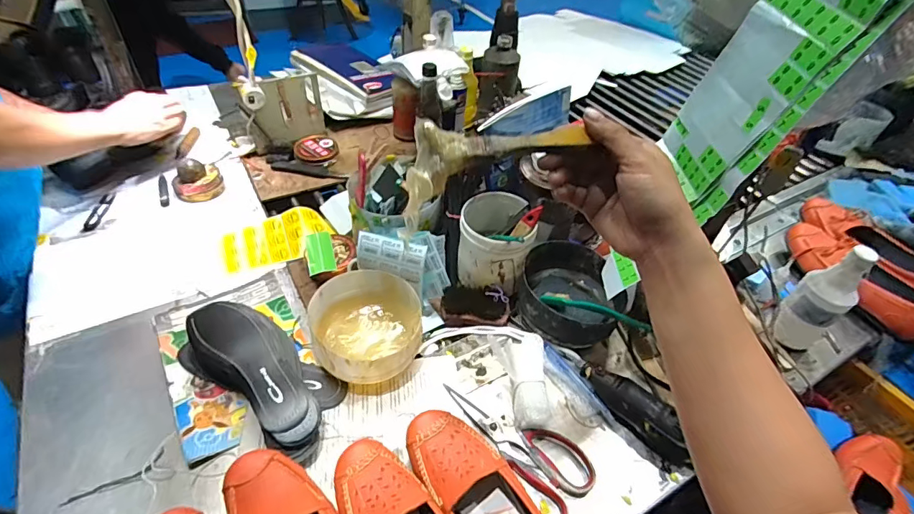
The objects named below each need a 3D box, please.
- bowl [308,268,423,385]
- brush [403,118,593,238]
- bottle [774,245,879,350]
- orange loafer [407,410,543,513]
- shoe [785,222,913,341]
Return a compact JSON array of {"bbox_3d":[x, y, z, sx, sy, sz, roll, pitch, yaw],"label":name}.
[{"bbox_3d":[-0.119,0.101,0.632,0.142,0.072,0.159,-13,48,-19],"label":"bowl"},{"bbox_3d":[0.024,-0.070,0.327,0.140,0.064,0.033,-18,48,-8],"label":"brush"},{"bbox_3d":[0.536,0.048,0.658,0.077,0.155,0.066,-24,52,-27],"label":"bottle"},{"bbox_3d":[0.035,0.270,0.482,0.081,0.061,0.237,-25,52,-28],"label":"orange loafer"},{"bbox_3d":[0.683,0.034,0.785,0.101,0.062,0.251,-12,47,-17],"label":"shoe"}]

